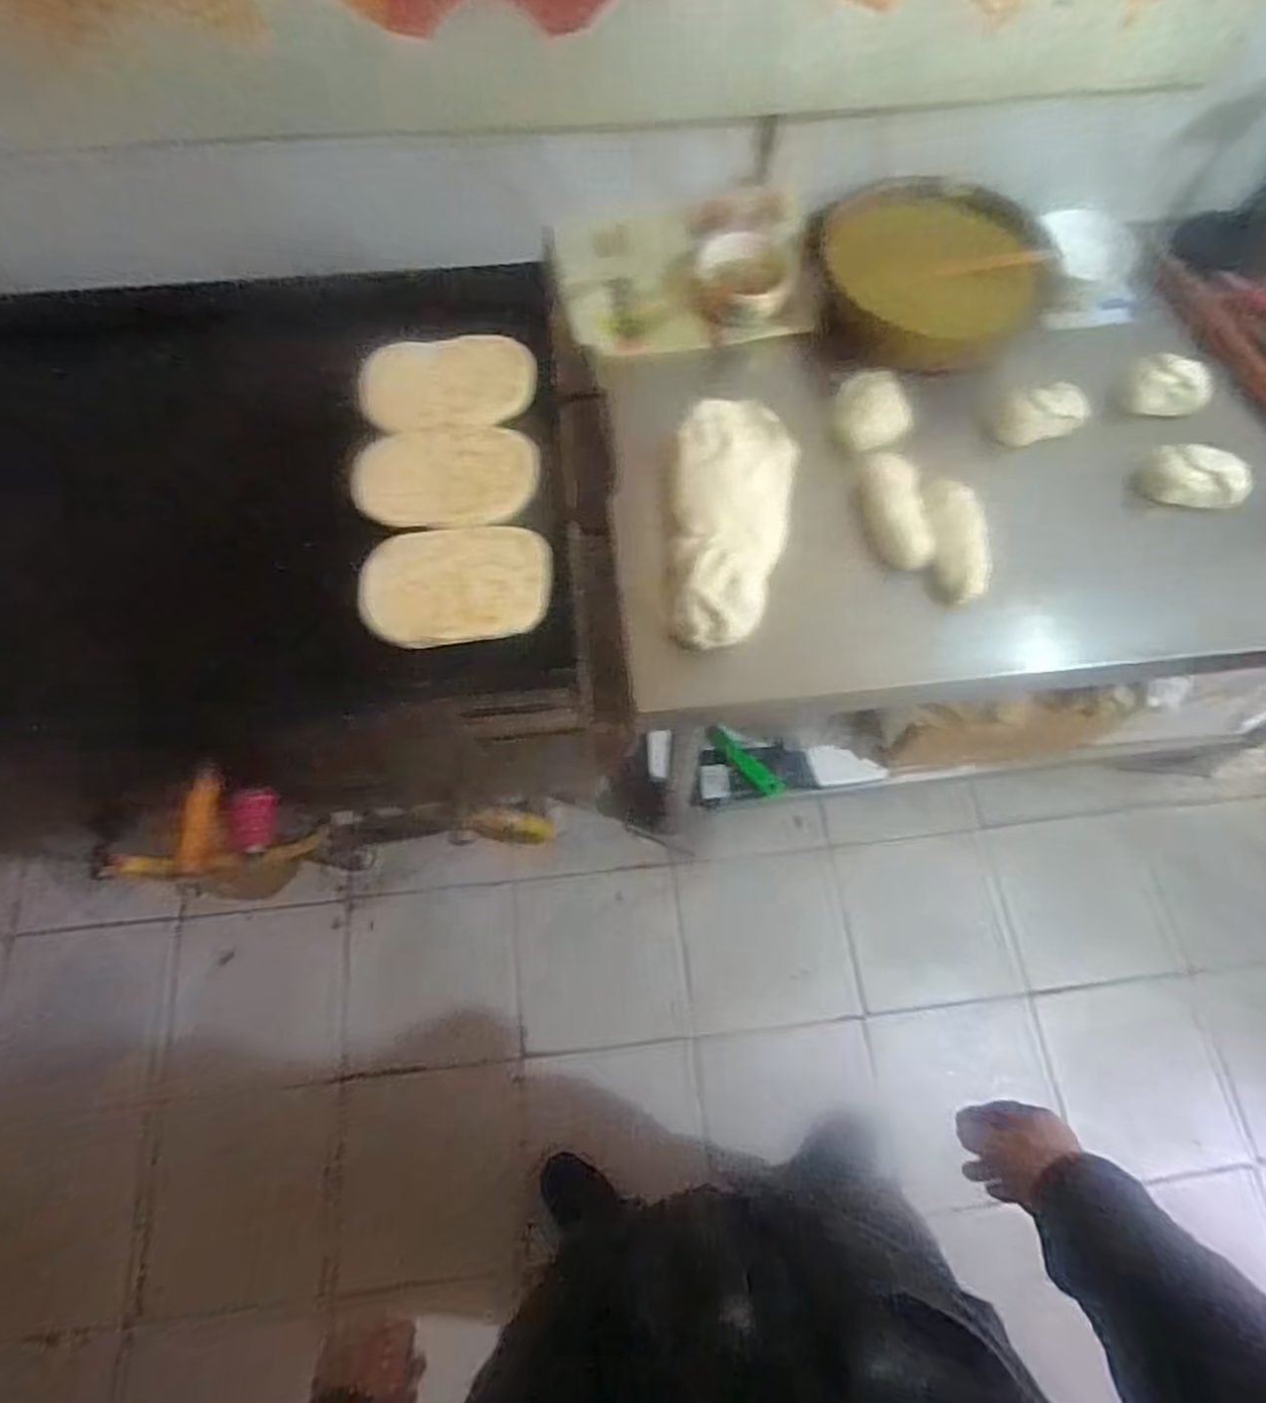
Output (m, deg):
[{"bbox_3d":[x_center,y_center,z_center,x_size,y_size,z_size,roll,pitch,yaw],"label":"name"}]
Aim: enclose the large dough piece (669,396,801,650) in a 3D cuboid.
[{"bbox_3d":[0.097,-0.186,0.753,0.120,0.052,0.280,6,67,1],"label":"large dough piece"}]

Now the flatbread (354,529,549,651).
[{"bbox_3d":[-0.151,-0.100,0.670,0.160,0.017,0.108,-7,71,-14],"label":"flatbread"}]

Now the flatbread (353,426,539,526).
[{"bbox_3d":[-0.170,-0.209,0.701,0.160,0.012,0.109,-6,68,-4],"label":"flatbread"}]

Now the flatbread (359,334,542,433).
[{"bbox_3d":[-0.179,-0.311,0.746,0.163,0.005,0.112,-10,68,-5],"label":"flatbread"}]

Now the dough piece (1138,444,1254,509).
[{"bbox_3d":[0.586,-0.236,0.798,0.094,0.059,0.049,20,68,7],"label":"dough piece"}]

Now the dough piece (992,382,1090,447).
[{"bbox_3d":[0.435,-0.309,0.819,0.086,0.050,0.059,-21,70,-10],"label":"dough piece"}]

